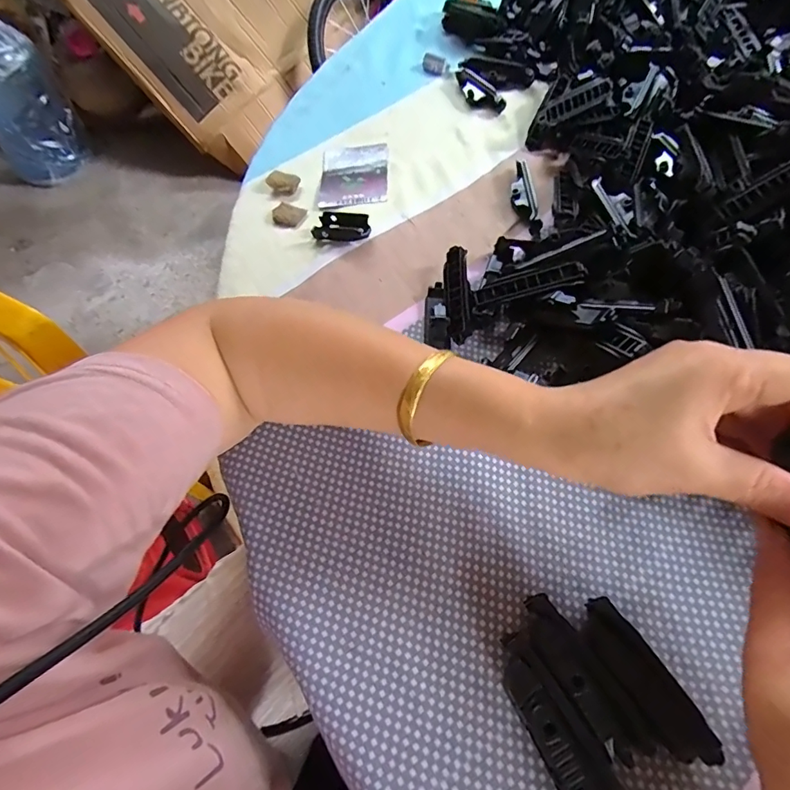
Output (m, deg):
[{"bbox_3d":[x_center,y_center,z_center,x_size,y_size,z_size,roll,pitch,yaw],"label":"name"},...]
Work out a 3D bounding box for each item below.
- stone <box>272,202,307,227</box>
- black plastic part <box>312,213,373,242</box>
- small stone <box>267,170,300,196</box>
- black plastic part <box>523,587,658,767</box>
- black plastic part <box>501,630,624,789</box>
[{"bbox_3d":[-0.093,-0.155,0.407,0.027,0.006,0.023,16,65,11],"label":"stone"},{"bbox_3d":[-0.043,-0.137,0.384,0.046,0.011,0.027,13,64,10],"label":"black plastic part"},{"bbox_3d":[-0.102,-0.191,0.424,0.028,0.013,0.015,13,64,10],"label":"small stone"},{"bbox_3d":[0.091,0.140,0.235,0.022,0.021,0.077,-31,65,-12],"label":"black plastic part"},{"bbox_3d":[0.074,0.157,0.227,0.025,0.021,0.076,-29,64,-11],"label":"black plastic part"}]

